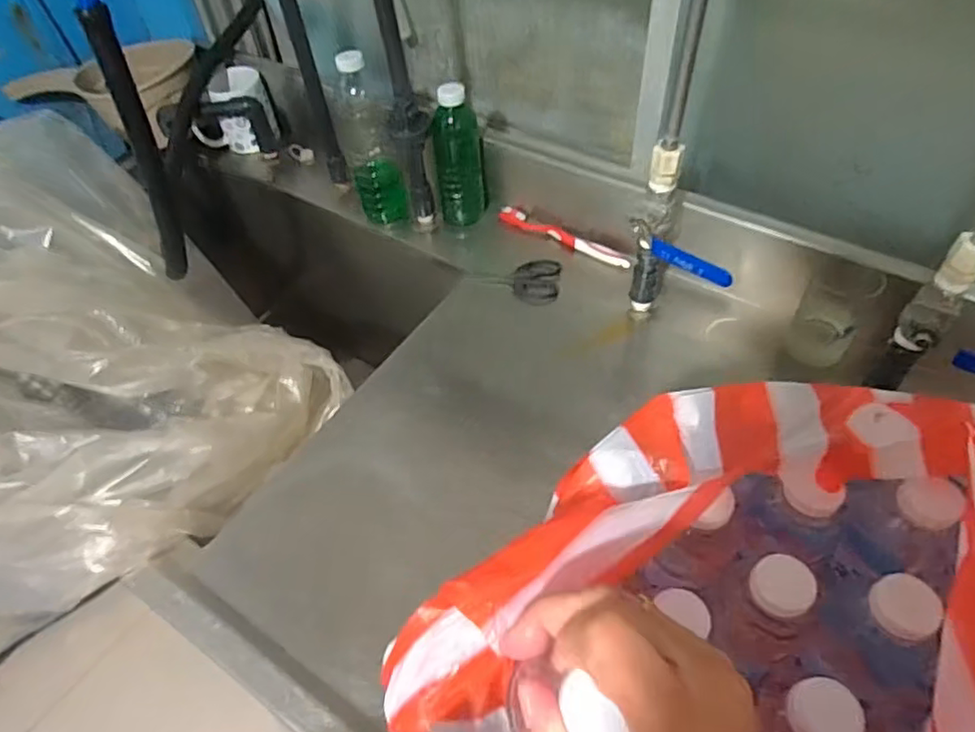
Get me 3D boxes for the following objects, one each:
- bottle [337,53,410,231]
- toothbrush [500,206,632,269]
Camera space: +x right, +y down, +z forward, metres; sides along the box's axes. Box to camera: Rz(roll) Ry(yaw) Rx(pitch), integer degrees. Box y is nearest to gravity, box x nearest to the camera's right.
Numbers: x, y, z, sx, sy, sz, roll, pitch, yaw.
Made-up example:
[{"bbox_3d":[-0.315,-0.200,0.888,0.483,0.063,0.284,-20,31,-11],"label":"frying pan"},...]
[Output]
[{"bbox_3d":[-0.148,-0.280,0.814,0.059,0.206,0.071,-19,53,-11],"label":"bottle"},{"bbox_3d":[0.095,-0.160,0.805,0.184,0.016,0.020,28,58,23],"label":"toothbrush"}]

